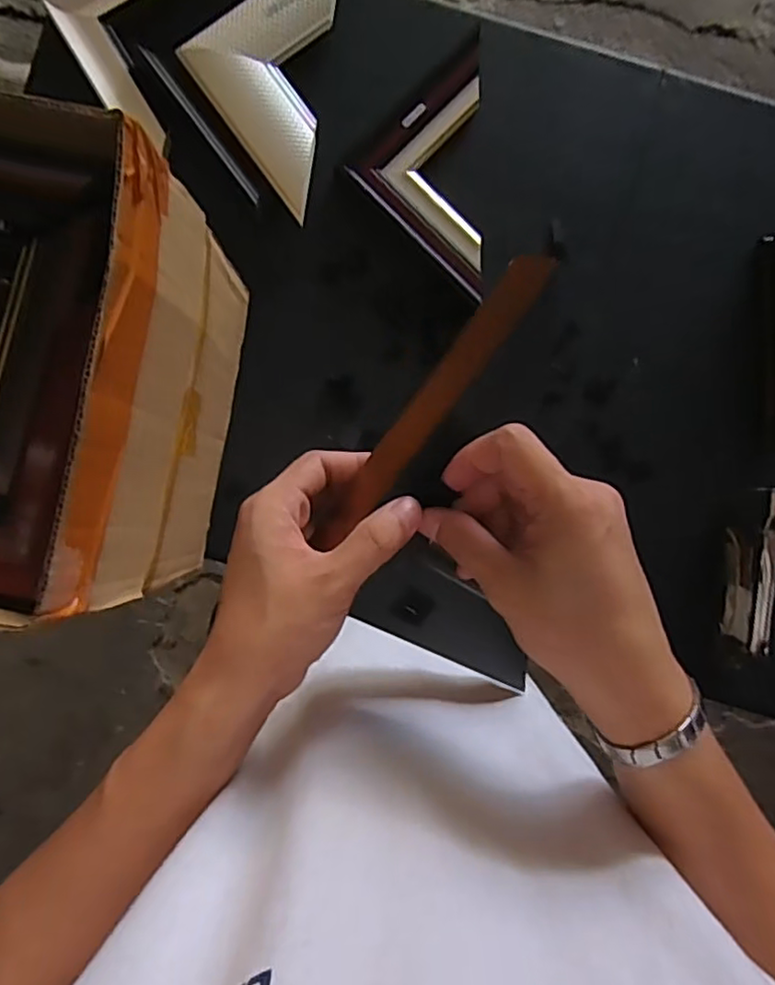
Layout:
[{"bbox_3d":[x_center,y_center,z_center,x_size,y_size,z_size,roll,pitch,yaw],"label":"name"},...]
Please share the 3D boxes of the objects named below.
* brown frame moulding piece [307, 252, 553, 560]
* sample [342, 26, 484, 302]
[{"bbox_3d":[0.020,-0.044,0.326,0.018,0.027,0.176,37,104,0],"label":"brown frame moulding piece"},{"bbox_3d":[0.028,-0.324,0.634,0.128,0.034,0.235,0,91,-2],"label":"sample"}]

